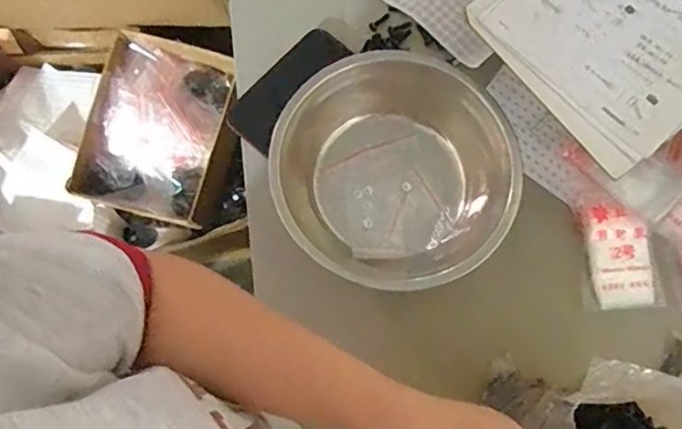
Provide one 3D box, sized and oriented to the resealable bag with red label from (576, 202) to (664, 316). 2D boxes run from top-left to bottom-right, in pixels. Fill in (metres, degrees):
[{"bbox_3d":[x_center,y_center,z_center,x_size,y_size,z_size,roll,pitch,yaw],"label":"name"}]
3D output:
[{"bbox_3d":[0.302,0.042,0.601,0.085,0.017,0.117,-5,75,-3],"label":"resealable bag with red label"}]

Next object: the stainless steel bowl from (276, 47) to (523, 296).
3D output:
[{"bbox_3d":[0.050,-0.042,0.589,0.225,0.072,0.237,0,75,-1],"label":"stainless steel bowl"}]

